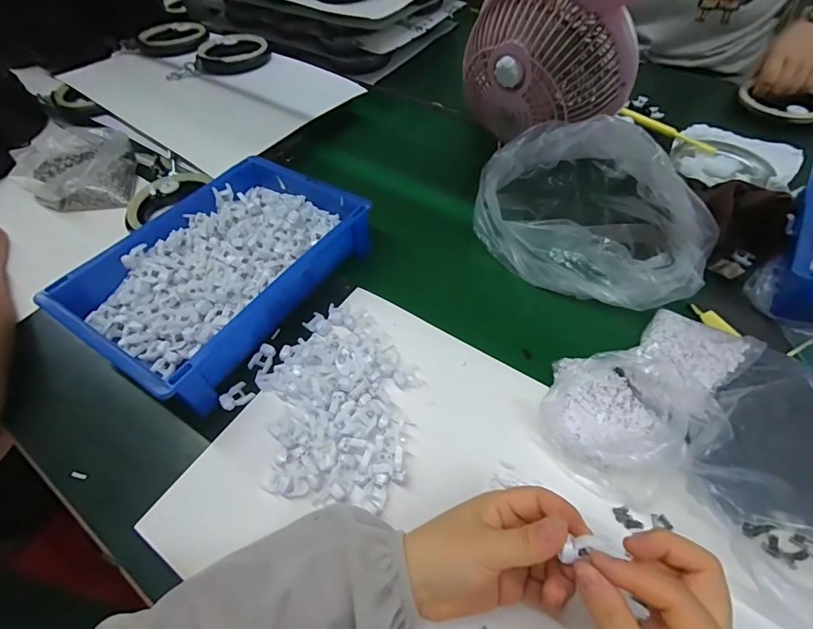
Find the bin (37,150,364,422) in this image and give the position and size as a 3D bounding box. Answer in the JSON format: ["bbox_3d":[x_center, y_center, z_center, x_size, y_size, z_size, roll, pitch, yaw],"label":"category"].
[{"bbox_3d":[-0.202,-0.058,0.473,0.201,0.063,0.299,27,60,22],"label":"bin"}]

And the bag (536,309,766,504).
[{"bbox_3d":[0.217,0.067,0.378,0.211,0.040,0.132,-27,57,-15],"label":"bag"}]

